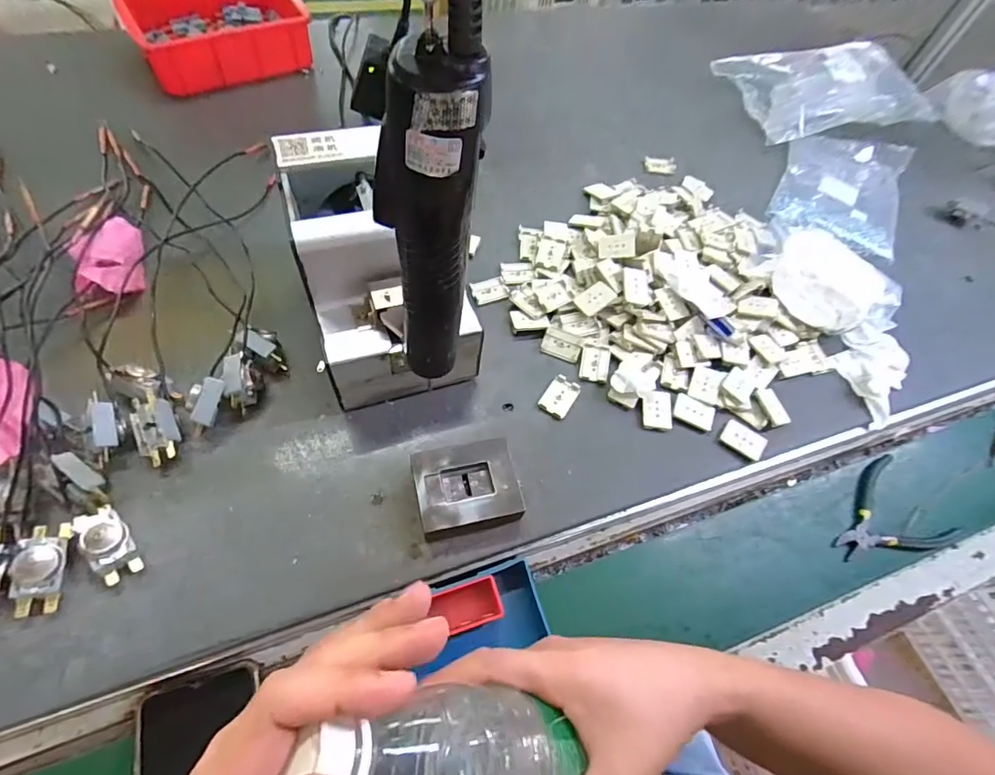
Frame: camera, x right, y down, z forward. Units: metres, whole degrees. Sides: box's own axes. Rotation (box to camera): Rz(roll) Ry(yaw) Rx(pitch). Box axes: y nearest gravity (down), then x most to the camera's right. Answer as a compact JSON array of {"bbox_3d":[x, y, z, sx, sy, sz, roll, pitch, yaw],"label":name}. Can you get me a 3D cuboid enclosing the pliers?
[{"bbox_3d":[0.379,0.131,0.482,0.125,0.010,0.095,-27,69,-21],"label":"pliers"}]

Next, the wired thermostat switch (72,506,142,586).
[{"bbox_3d":[-0.278,0.109,0.356,0.026,0.027,0.057,-33,71,-23],"label":"wired thermostat switch"}]

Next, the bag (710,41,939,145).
[{"bbox_3d":[0.470,-0.432,0.714,0.262,0.067,0.161,-9,64,-13],"label":"bag"}]

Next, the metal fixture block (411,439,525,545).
[{"bbox_3d":[-0.025,0.081,0.406,0.079,0.025,0.065,-9,64,-13],"label":"metal fixture block"}]

